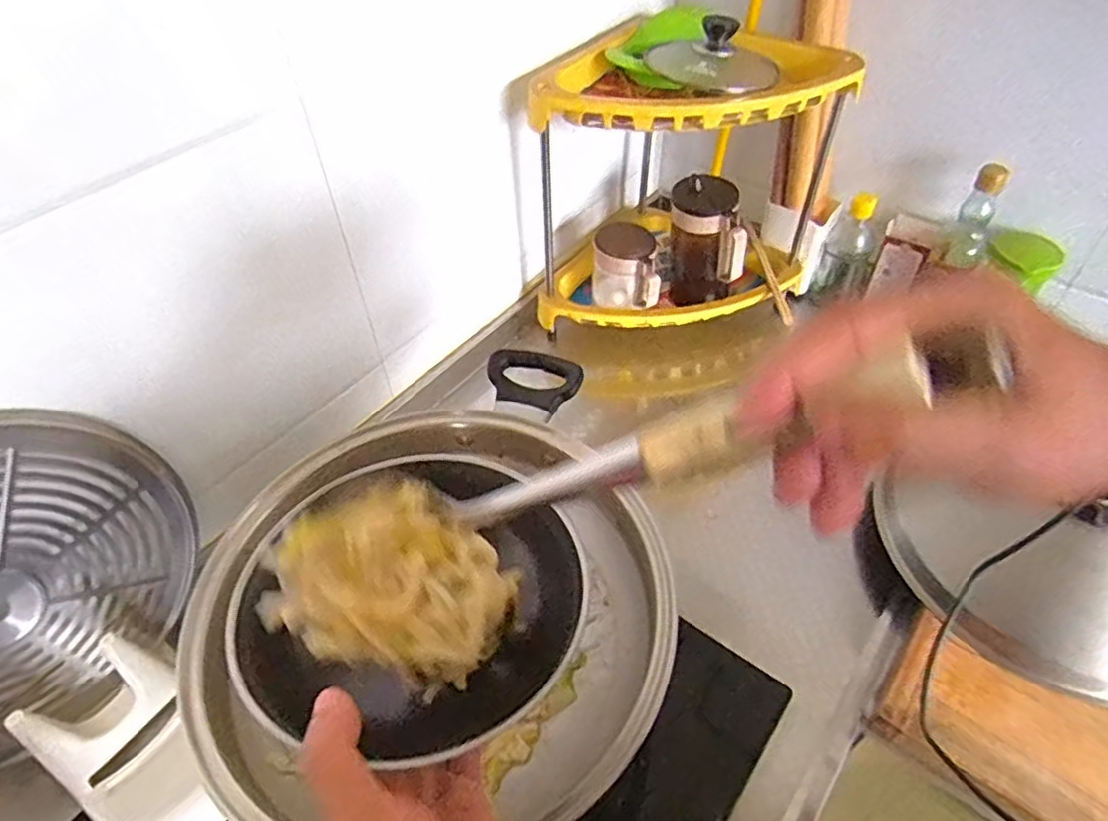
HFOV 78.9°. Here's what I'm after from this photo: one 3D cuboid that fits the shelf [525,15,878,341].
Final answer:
[{"bbox_3d":[0.152,-0.296,0.862,0.366,0.383,0.238,-8,48,-4],"label":"shelf"}]

